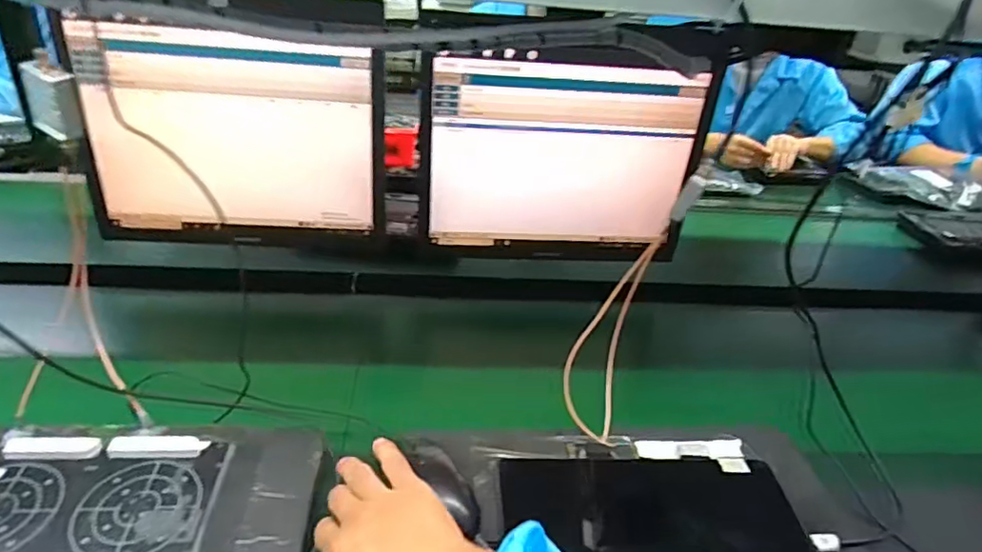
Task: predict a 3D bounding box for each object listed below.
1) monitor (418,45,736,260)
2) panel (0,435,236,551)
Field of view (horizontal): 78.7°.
[{"bbox_3d":[0.089,-0.145,0.773,0.339,0.276,0.045,3,31,-5],"label":"monitor"},{"bbox_3d":[-0.327,0.182,0.470,0.207,0.014,0.139,2,31,-6],"label":"panel"}]

